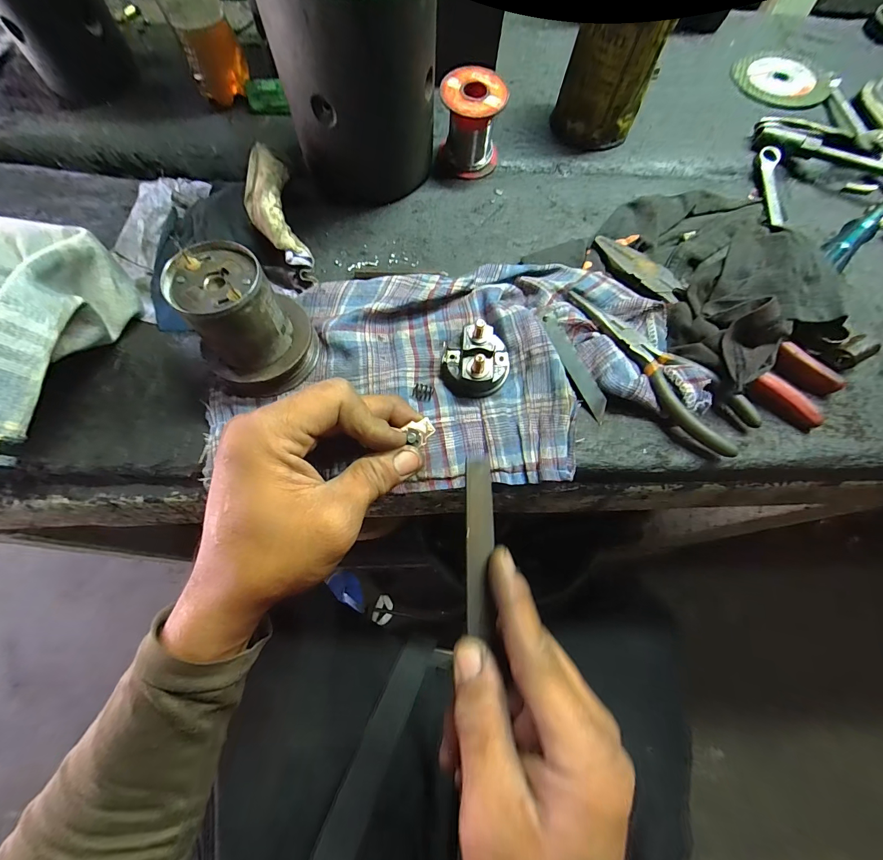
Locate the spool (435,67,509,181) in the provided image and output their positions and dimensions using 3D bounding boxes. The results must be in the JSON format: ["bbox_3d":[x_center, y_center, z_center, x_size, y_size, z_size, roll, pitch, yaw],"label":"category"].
[{"bbox_3d":[0.025,-0.256,0.314,0.050,0.057,0.050,1,69,-3],"label":"spool"}]

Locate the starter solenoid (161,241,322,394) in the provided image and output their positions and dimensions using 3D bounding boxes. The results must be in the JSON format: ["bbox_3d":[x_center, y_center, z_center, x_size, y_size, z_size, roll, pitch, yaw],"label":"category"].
[{"bbox_3d":[-0.121,-0.067,0.230,0.062,0.067,0.066,13,69,2],"label":"starter solenoid"}]

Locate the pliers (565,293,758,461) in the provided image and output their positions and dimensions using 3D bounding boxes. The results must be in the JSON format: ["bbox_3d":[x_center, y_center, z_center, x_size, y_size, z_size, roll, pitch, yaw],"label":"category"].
[{"bbox_3d":[0.147,-0.046,0.262,0.046,0.014,0.148,-42,77,-16],"label":"pliers"}]

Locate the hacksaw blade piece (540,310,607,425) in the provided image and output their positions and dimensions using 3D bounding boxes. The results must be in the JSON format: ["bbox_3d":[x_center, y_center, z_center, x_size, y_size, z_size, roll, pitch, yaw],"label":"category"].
[{"bbox_3d":[0.094,-0.048,0.264,0.012,0.004,0.087,-29,79,13],"label":"hacksaw blade piece"}]

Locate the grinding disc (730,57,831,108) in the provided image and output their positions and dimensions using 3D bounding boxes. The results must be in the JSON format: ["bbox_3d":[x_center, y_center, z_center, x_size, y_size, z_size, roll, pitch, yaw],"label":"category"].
[{"bbox_3d":[0.369,-0.382,0.403,0.090,0.009,0.084,1,69,-3],"label":"grinding disc"}]

